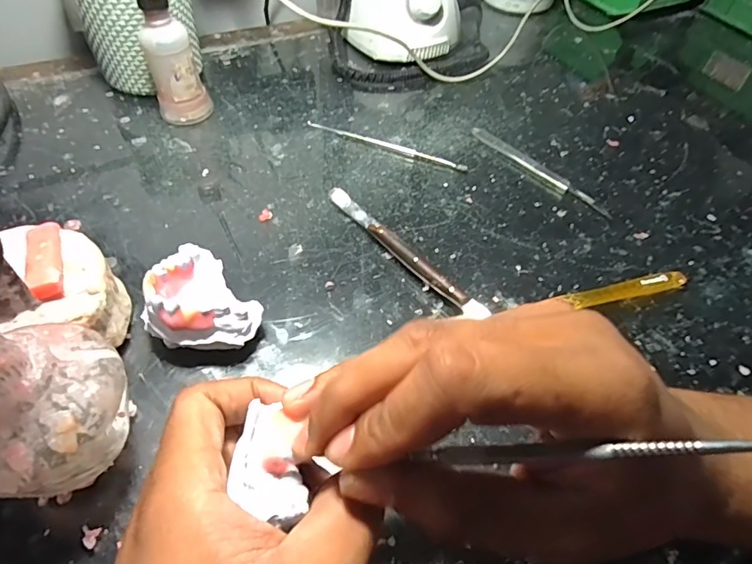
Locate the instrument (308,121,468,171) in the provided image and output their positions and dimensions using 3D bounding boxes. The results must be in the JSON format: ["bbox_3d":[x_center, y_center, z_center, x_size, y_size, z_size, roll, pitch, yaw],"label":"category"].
[{"bbox_3d":[0.007,-0.116,0.398,0.143,0.006,0.008,21,54,12],"label":"instrument"}]

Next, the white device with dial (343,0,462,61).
[{"bbox_3d":[0.030,-0.279,0.481,0.116,0.080,0.104,10,52,4],"label":"white device with dial"}]

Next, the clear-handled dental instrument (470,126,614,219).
[{"bbox_3d":[0.133,-0.093,0.387,0.011,0.006,0.136,-34,61,-26],"label":"clear-handled dental instrument"}]

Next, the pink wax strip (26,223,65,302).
[{"bbox_3d":[-0.173,-0.011,0.248,0.014,0.013,0.048,-17,54,-17],"label":"pink wax strip"}]

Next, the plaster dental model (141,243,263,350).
[{"bbox_3d":[-0.101,0.010,0.266,0.053,0.044,0.069,-27,59,-22],"label":"plaster dental model"}]

